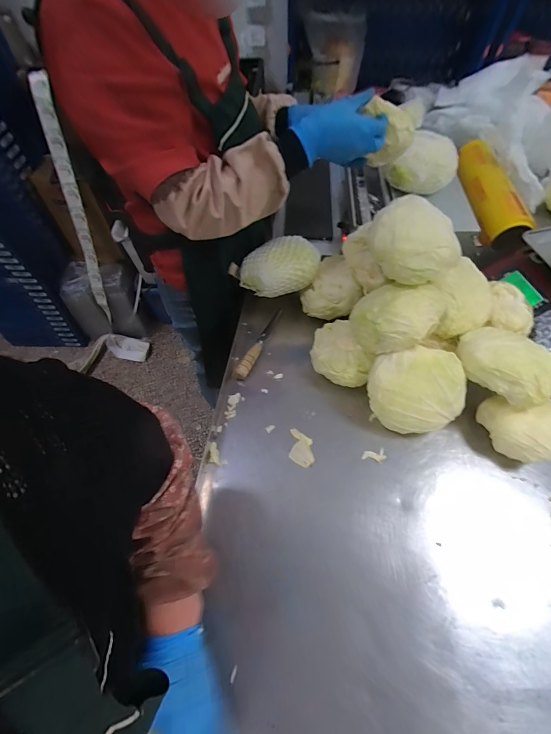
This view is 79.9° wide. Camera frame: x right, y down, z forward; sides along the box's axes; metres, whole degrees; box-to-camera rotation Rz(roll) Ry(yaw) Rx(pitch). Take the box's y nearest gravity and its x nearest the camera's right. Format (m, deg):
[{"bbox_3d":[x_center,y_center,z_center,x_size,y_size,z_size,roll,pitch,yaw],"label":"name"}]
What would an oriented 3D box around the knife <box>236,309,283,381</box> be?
[{"bbox_3d":[-0.029,-0.058,0.688,0.020,0.028,0.195,20,61,13],"label":"knife"}]

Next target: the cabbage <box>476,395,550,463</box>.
[{"bbox_3d":[0.413,0.110,0.559,0.124,0.078,0.099,15,60,11],"label":"cabbage"}]

